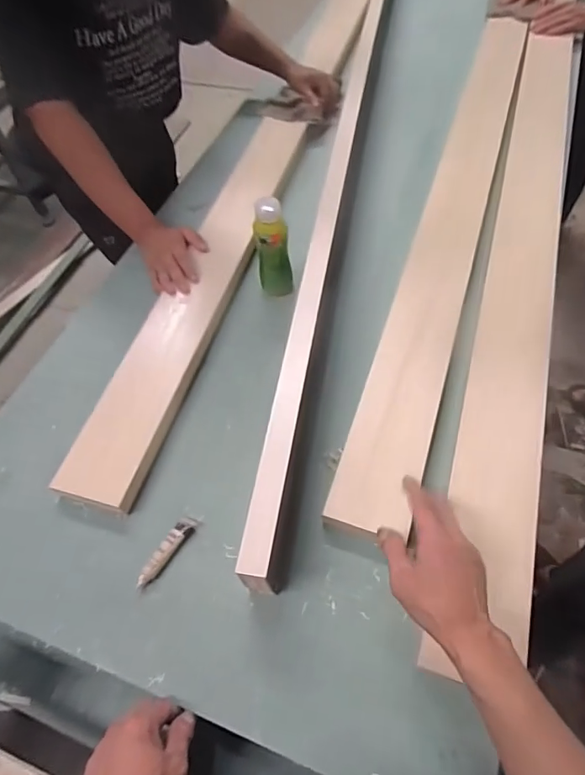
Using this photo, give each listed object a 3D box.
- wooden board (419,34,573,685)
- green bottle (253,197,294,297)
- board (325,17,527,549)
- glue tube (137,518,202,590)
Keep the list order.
[{"bbox_3d":[0.424,-0.274,0.853,0.111,0.018,1.436,15,60,13],"label":"wooden board"},{"bbox_3d":[-0.031,-0.230,0.798,0.058,0.157,0.064,-6,58,0],"label":"green bottle"},{"bbox_3d":[0.338,-0.390,0.946,0.121,0.033,1.421,15,60,14],"label":"board"},{"bbox_3d":[-0.163,0.212,0.612,0.021,0.018,0.102,31,65,21],"label":"glue tube"}]

